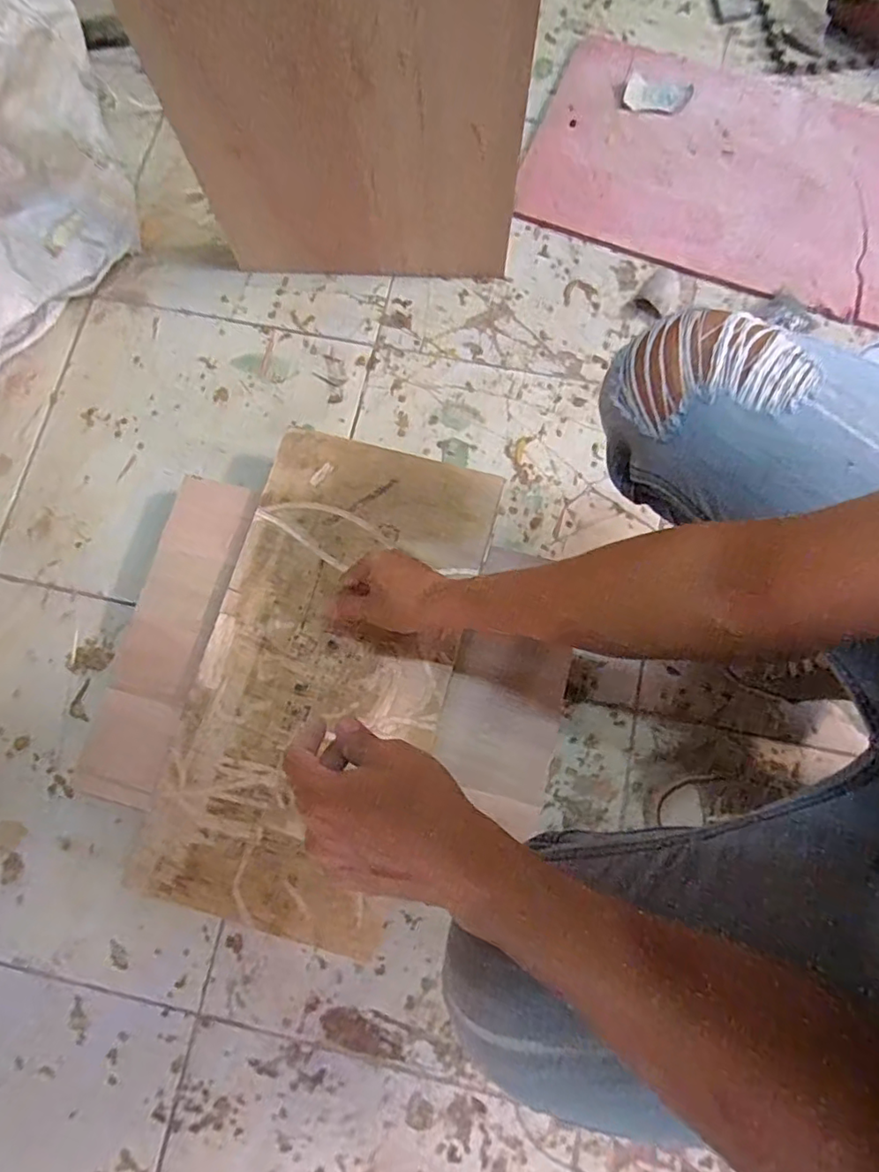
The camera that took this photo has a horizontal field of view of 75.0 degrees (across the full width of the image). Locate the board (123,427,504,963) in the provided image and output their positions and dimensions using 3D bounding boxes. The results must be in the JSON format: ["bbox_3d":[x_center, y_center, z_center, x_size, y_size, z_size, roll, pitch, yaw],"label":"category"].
[{"bbox_3d":[-0.122,0.084,0.604,0.261,0.014,0.508,18,79,5],"label":"board"}]

